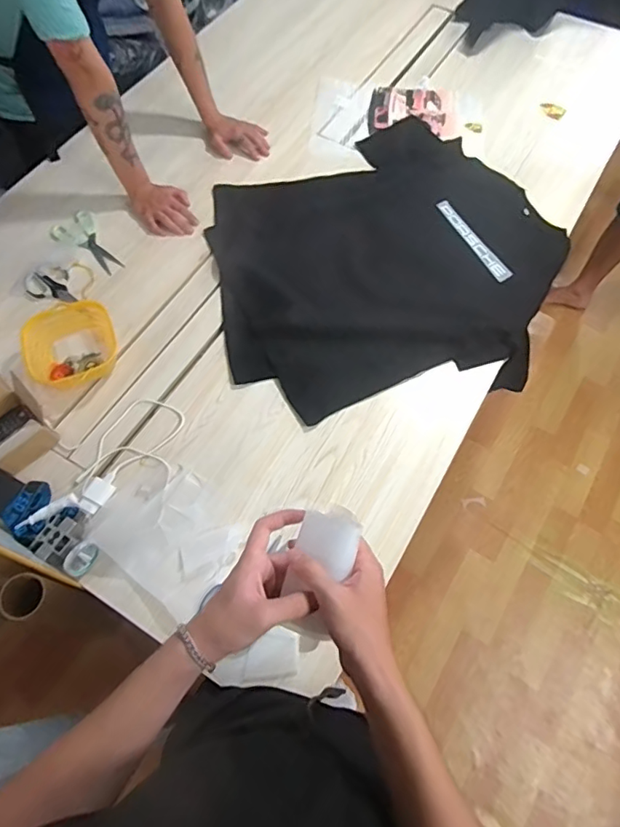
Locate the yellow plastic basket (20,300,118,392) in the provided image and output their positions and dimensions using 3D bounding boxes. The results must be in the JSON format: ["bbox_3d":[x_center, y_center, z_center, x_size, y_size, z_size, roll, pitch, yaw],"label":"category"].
[{"bbox_3d":[-0.456,-0.125,0.977,0.164,0.064,0.164,-19,66,-9],"label":"yellow plastic basket"}]

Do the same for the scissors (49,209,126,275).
[{"bbox_3d":[-0.474,-0.369,1.115,0.178,0.007,0.092,41,71,18],"label":"scissors"}]

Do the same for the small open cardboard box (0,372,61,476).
[{"bbox_3d":[-0.525,0.017,0.880,0.157,0.094,0.126,39,69,18],"label":"small open cardboard box"}]

